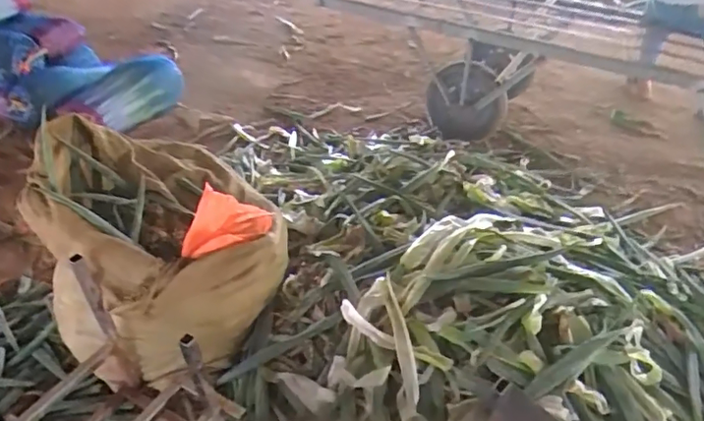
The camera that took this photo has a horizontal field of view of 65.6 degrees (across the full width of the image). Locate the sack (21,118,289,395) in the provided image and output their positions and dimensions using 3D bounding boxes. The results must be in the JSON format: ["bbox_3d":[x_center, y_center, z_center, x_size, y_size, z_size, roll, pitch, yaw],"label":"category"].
[{"bbox_3d":[-0.490,0.091,1.404,0.528,0.508,0.519,-27,43,-30],"label":"sack"}]

